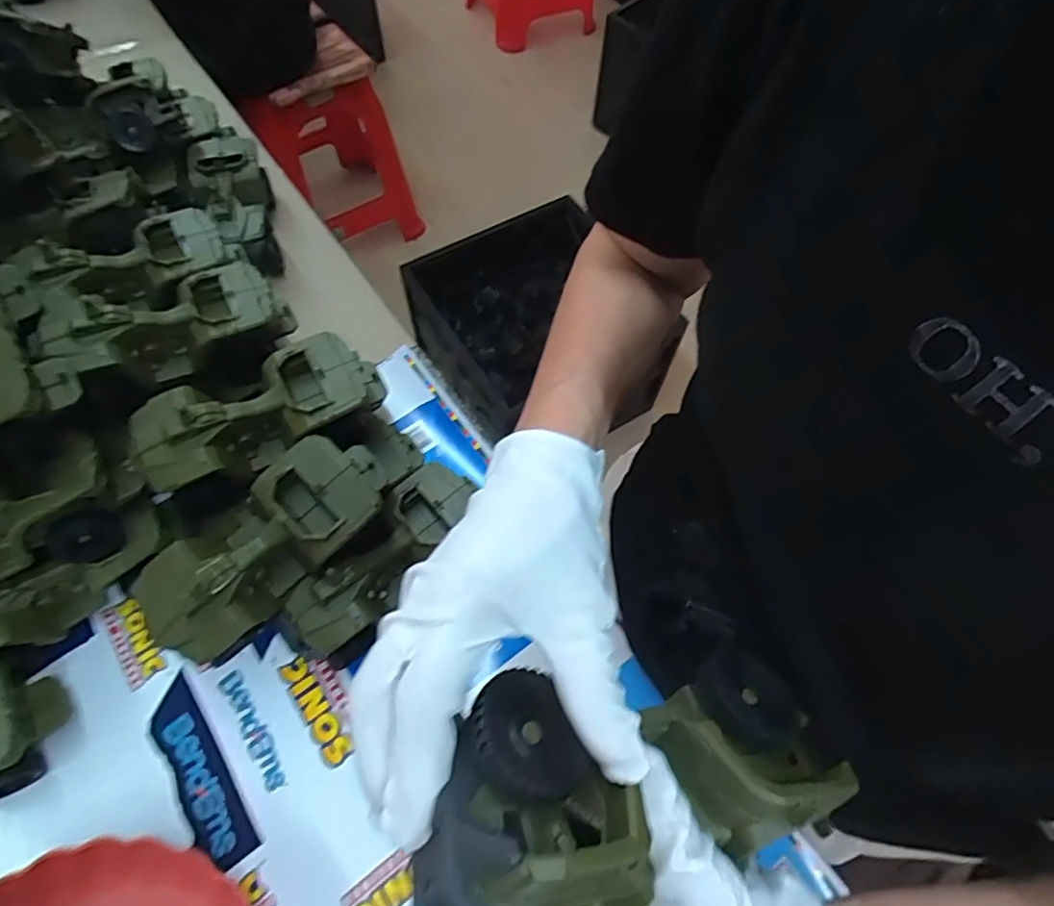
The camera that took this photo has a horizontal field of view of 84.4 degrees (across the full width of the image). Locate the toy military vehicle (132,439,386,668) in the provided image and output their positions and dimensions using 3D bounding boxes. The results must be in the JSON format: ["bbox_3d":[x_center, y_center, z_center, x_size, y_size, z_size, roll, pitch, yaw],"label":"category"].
[{"bbox_3d":[-0.191,0.062,0.432,0.096,0.066,0.188,40,68,17],"label":"toy military vehicle"}]

